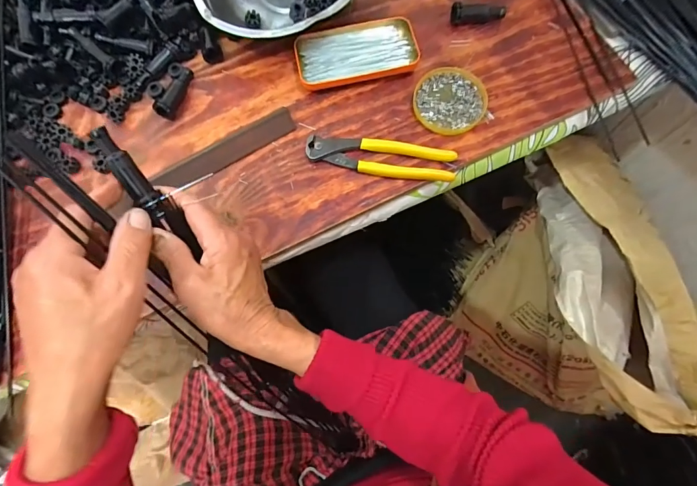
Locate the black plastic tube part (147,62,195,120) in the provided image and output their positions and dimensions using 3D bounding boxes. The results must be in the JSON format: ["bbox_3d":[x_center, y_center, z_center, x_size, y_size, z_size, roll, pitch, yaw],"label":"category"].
[{"bbox_3d":[-0.219,-0.187,0.459,0.043,0.023,0.075,17,74,6],"label":"black plastic tube part"}]

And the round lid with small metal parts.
[{"bbox_3d":[0.119,-0.169,0.455,0.082,0.009,0.086,0,73,1],"label":"round lid with small metal parts"}]

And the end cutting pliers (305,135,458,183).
[{"bbox_3d":[0.035,-0.096,0.430,0.162,0.014,0.044,6,73,3],"label":"end cutting pliers"}]

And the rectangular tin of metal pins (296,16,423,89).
[{"bbox_3d":[0.009,-0.235,0.473,0.143,0.017,0.081,-11,73,-2],"label":"rectangular tin of metal pins"}]

